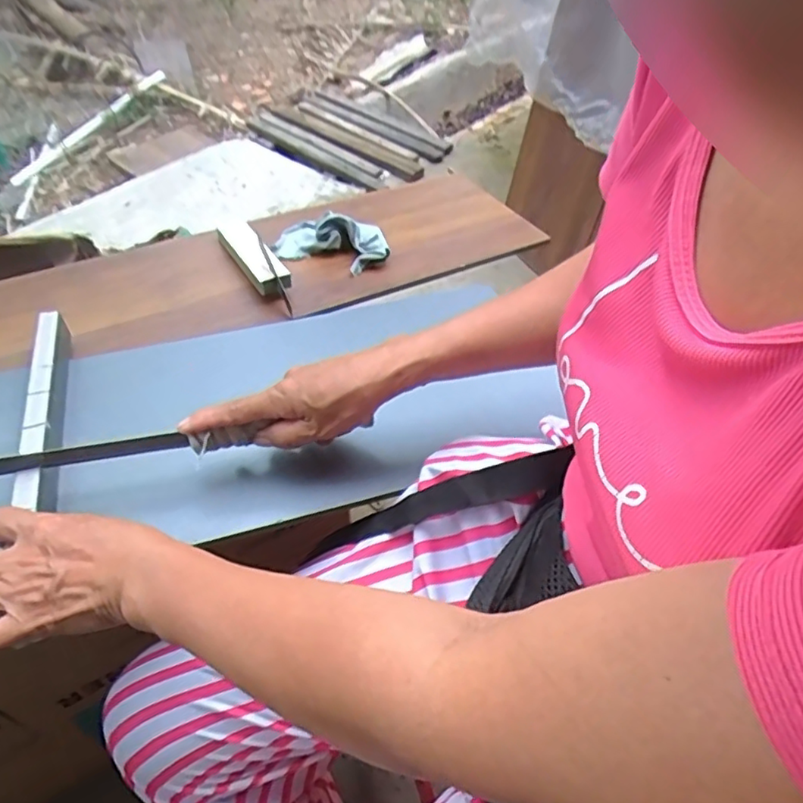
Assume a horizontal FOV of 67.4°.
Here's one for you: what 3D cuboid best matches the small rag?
[{"bbox_3d":[-0.081,-0.192,0.706,0.136,0.037,0.074,14,48,10],"label":"small rag"}]

